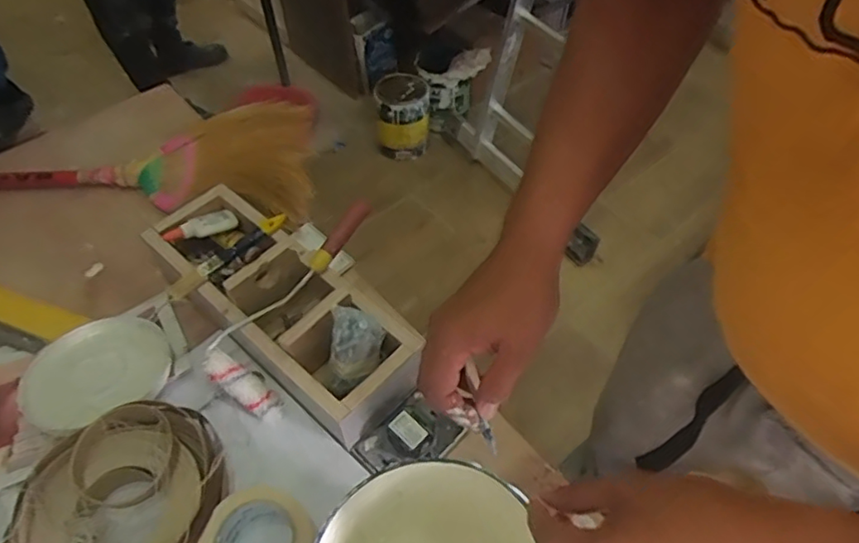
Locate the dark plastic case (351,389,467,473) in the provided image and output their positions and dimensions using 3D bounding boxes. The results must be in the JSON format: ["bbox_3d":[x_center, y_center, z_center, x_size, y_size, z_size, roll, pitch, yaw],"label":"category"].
[{"bbox_3d":[-0.024,0.192,0.694,0.115,0.046,0.080,-38,60,-25],"label":"dark plastic case"}]

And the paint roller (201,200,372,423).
[{"bbox_3d":[-0.154,0.033,0.737,0.097,0.090,0.304,28,77,22],"label":"paint roller"}]

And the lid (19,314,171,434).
[{"bbox_3d":[-0.417,0.125,0.736,0.165,0.021,0.157,3,42,-3],"label":"lid"}]

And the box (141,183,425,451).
[{"bbox_3d":[-0.200,0.030,0.764,0.414,0.098,0.132,33,59,25],"label":"box"}]

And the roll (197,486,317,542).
[{"bbox_3d":[-0.174,0.284,0.603,0.108,0.060,0.110,-1,51,1],"label":"roll"}]

